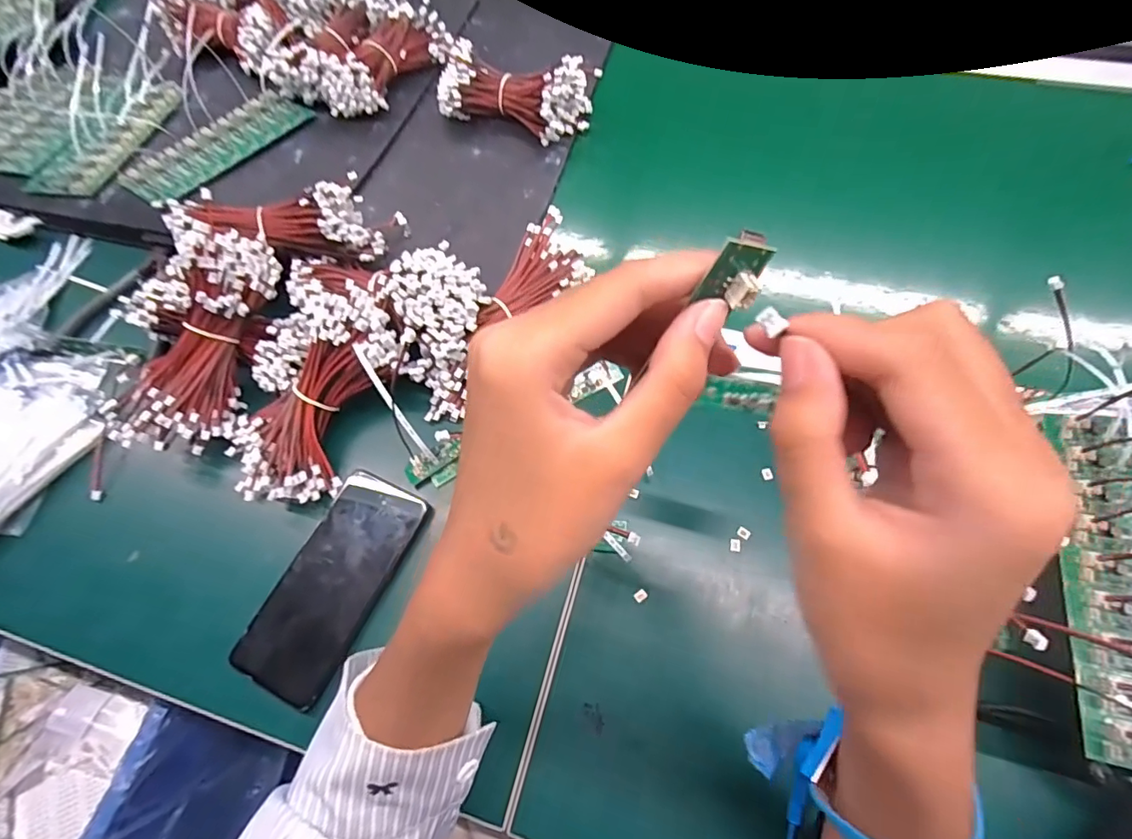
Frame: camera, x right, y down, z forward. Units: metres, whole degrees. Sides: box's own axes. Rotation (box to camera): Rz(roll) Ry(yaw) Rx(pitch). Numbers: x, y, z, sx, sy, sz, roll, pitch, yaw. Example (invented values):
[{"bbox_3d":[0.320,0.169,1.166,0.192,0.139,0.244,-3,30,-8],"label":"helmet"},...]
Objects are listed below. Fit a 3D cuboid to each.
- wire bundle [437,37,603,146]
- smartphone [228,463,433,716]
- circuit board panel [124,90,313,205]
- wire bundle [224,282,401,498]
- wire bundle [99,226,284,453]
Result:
[{"bbox_3d":[-0.055,-0.360,0.566,0.161,0.055,0.075,18,67,12],"label":"wire bundle"},{"bbox_3d":[-0.171,0.118,0.381,0.067,0.005,0.157,27,67,-1],"label":"smartphone"},{"bbox_3d":[-0.380,-0.303,0.566,0.088,0.017,0.198,35,71,18],"label":"circuit board panel"},{"bbox_3d":[-0.209,-0.029,0.410,0.114,0.041,0.185,24,86,14],"label":"wire bundle"},{"bbox_3d":[-0.299,-0.063,0.420,0.093,0.074,0.191,23,91,14],"label":"wire bundle"}]

